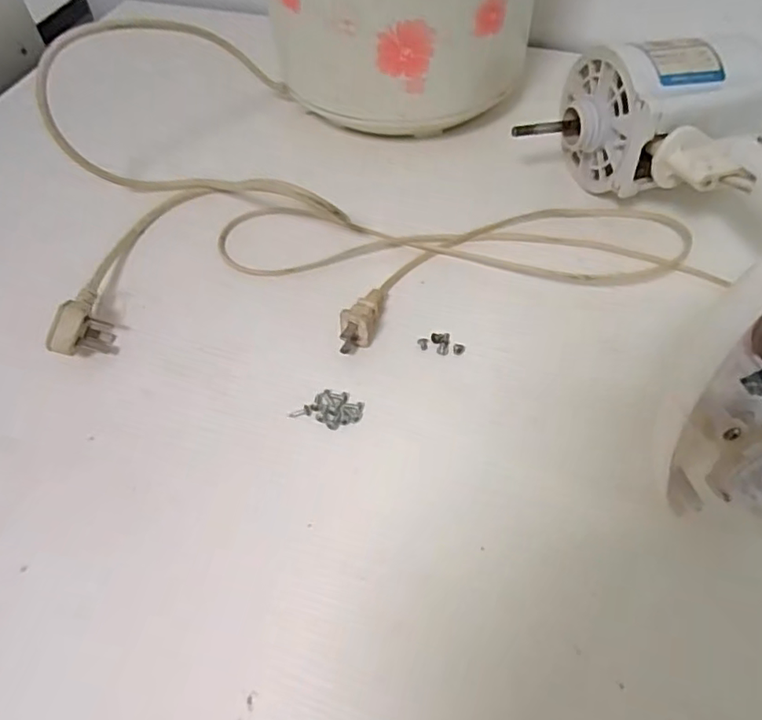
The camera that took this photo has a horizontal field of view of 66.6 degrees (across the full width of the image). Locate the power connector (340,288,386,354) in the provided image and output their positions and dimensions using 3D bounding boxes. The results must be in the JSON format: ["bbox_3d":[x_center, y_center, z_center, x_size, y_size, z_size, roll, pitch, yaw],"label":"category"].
[{"bbox_3d":[-0.012,-0.032,0.390,0.019,0.021,0.057,13,57,11],"label":"power connector"}]

